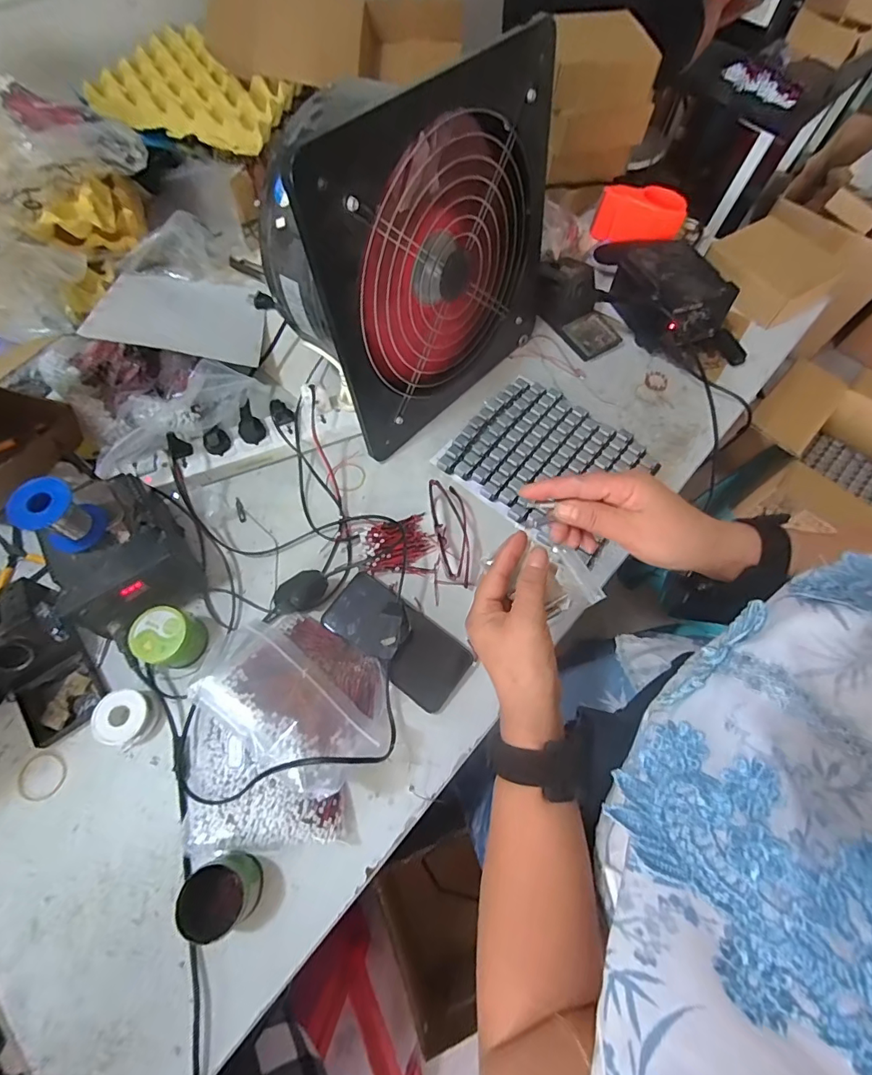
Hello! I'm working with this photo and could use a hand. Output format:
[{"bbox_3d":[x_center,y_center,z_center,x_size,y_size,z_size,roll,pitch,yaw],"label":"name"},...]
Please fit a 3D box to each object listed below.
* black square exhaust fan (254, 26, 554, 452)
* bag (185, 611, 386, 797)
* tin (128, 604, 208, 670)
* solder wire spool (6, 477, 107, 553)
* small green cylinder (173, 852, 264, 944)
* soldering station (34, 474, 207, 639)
[{"bbox_3d":[-0.030,-0.340,0.551,0.209,0.335,0.345,39,70,13],"label":"black square exhaust fan"},{"bbox_3d":[-0.127,0.156,0.465,0.178,0.098,0.132,29,68,10],"label":"bag"},{"bbox_3d":[-0.288,0.107,0.504,0.059,0.052,0.056,1,66,-2],"label":"tin"},{"bbox_3d":[-0.367,-0.021,0.457,0.049,0.065,0.055,25,67,10],"label":"solder wire spool"},{"bbox_3d":[-0.190,0.318,0.418,0.056,0.056,0.055,1,66,-2],"label":"small green cylinder"},{"bbox_3d":[-0.347,0.015,0.522,0.117,0.089,0.146,-29,71,-14],"label":"soldering station"}]

